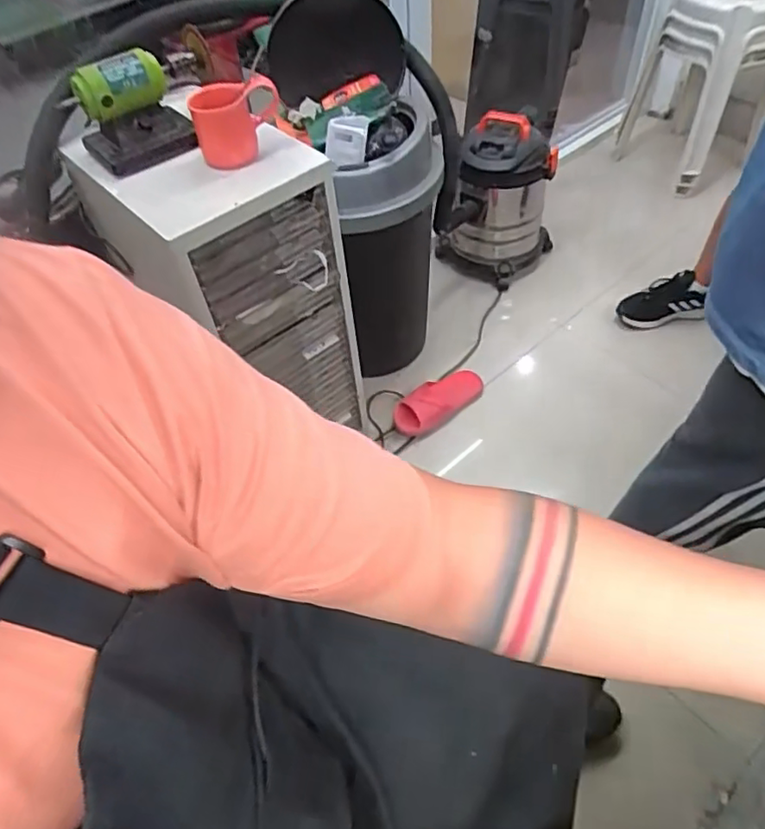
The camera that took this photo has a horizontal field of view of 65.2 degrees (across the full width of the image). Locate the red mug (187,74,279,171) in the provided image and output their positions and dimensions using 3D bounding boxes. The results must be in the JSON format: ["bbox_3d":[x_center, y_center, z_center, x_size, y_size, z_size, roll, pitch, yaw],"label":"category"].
[{"bbox_3d":[-0.220,-0.446,0.906,0.131,0.104,0.093,-14,53,-7],"label":"red mug"}]

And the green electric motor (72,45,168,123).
[{"bbox_3d":[-0.389,-0.491,0.890,0.128,0.068,0.057,-28,56,-17],"label":"green electric motor"}]

